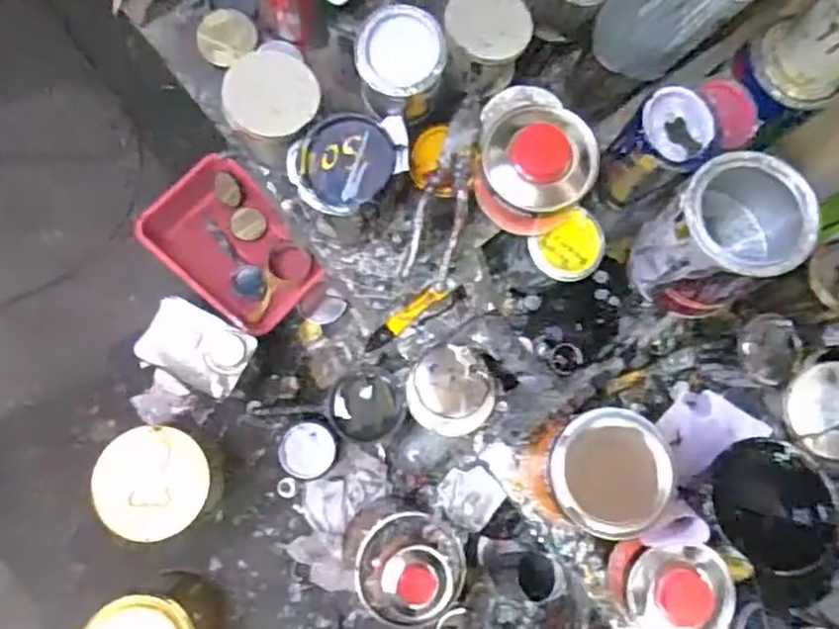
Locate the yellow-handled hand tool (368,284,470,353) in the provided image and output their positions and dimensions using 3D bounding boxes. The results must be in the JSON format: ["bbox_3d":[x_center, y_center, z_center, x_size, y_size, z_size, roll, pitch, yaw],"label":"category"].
[{"bbox_3d":[-0.007,0.001,0.702,0.121,0.022,0.025,-32,83,-19],"label":"yellow-handled hand tool"}]

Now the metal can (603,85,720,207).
[{"bbox_3d":[0.210,-0.143,0.611,0.070,0.121,0.067,1,77,-6],"label":"metal can"}]

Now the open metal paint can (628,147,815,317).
[{"bbox_3d":[0.266,-0.071,0.589,0.109,0.140,0.112,1,77,-6],"label":"open metal paint can"}]

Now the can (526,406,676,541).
[{"bbox_3d":[0.164,0.150,0.633,0.099,0.137,0.099,1,77,-6],"label":"can"}]

